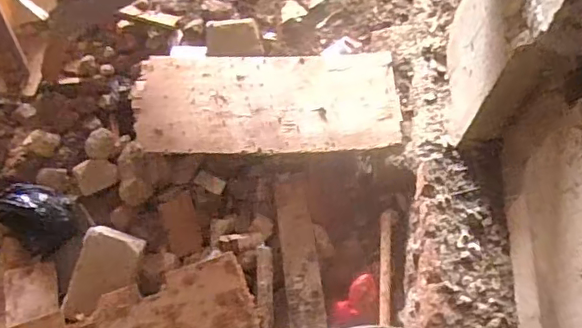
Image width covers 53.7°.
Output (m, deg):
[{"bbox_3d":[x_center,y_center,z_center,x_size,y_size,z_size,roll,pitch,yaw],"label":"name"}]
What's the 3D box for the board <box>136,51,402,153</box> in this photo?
[{"bbox_3d":[-0.064,-0.160,1.449,0.645,0.031,0.284,-2,62,1],"label":"board"}]

